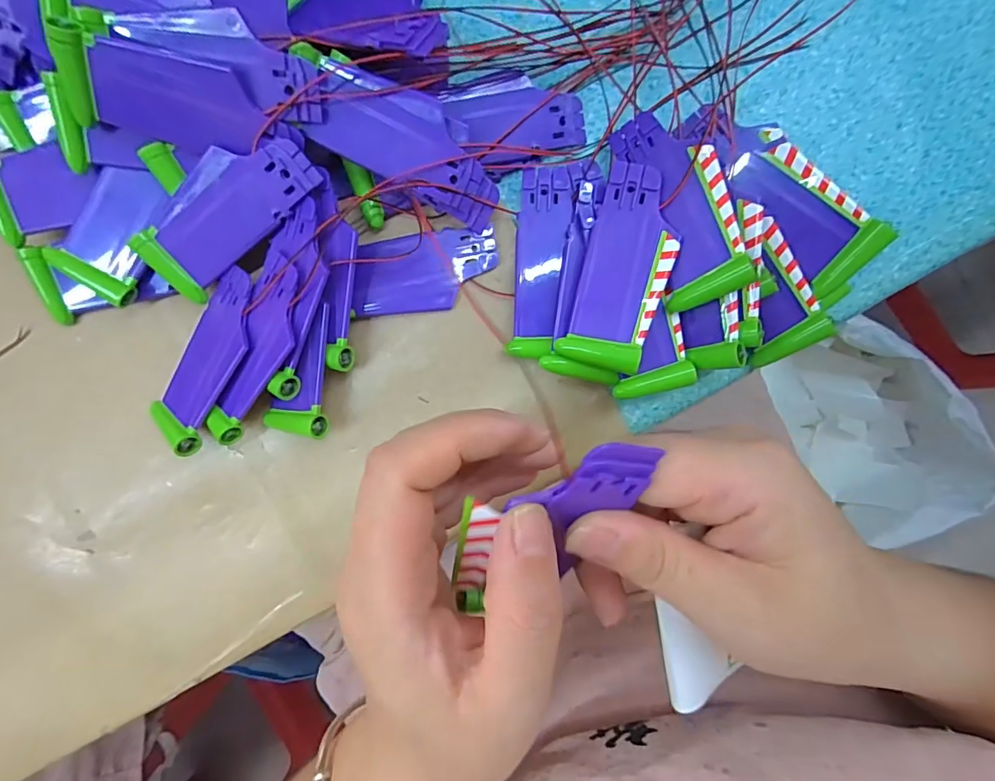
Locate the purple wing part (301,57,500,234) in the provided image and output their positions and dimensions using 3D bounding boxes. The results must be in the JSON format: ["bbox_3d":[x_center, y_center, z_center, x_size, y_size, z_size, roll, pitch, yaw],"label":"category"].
[{"bbox_3d":[-0.037,-0.109,0.218,0.086,0.009,0.037,26,114,-11],"label":"purple wing part"}]

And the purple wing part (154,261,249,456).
[{"bbox_3d":[-0.139,-0.015,0.233,0.037,0.007,0.087,39,101,22],"label":"purple wing part"}]

